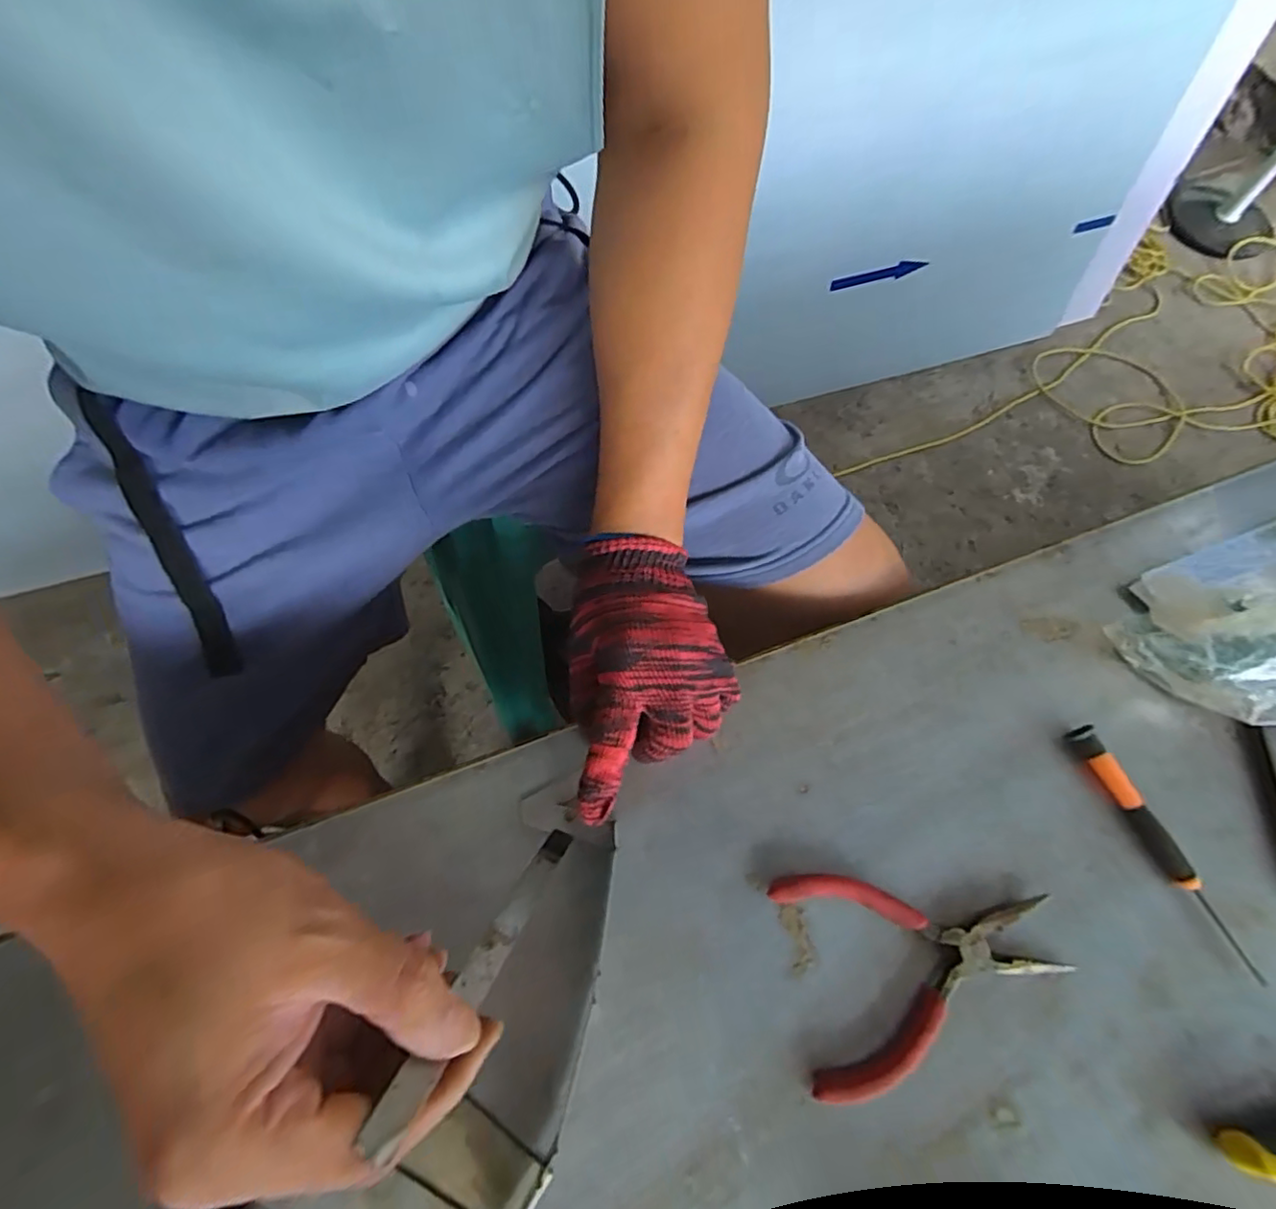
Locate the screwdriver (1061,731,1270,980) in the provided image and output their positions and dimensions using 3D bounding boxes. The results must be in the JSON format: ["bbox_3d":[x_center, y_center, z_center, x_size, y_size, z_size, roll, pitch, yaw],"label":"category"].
[{"bbox_3d":[0.299,0.136,0.353,0.014,0.014,0.143,-25,69,-13],"label":"screwdriver"}]

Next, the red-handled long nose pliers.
[{"bbox_3d":[0.150,0.186,0.325,0.143,0.013,0.098,-8,66,-6],"label":"red-handled long nose pliers"}]

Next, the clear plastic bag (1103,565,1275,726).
[{"bbox_3d":[0.371,0.016,0.375,0.122,0.081,0.098,4,65,0],"label":"clear plastic bag"}]

